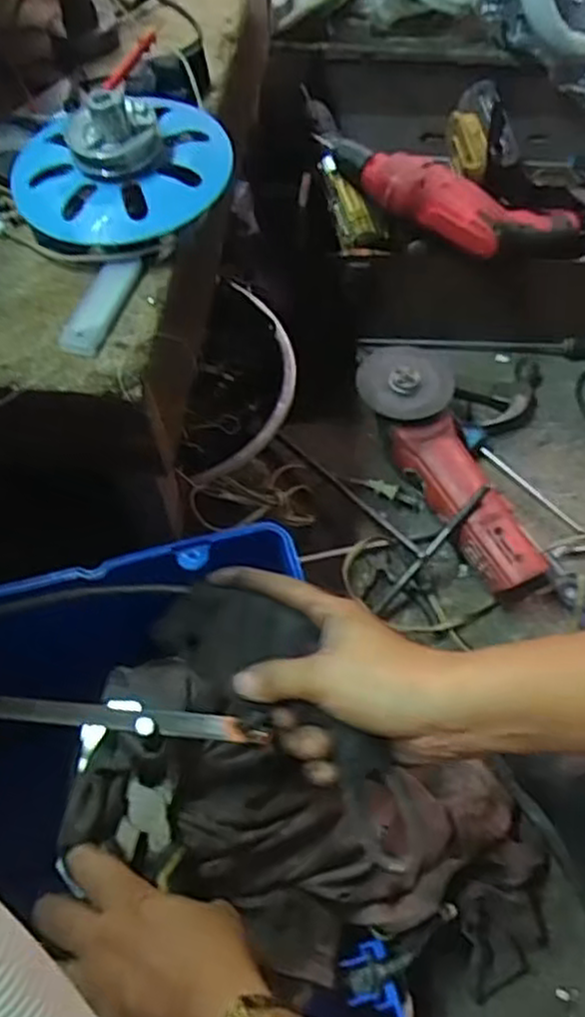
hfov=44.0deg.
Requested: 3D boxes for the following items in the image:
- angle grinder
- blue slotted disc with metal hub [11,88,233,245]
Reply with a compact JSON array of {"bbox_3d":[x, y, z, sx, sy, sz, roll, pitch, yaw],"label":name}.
[{"bbox_3d":[0.160,-0.037,0.734,0.099,0.086,0.284,-20,59,-12],"label":"angle grinder"},{"bbox_3d":[-0.120,-0.248,0.499,0.147,0.073,0.153,0,57,0],"label":"blue slotted disc with metal hub"}]

